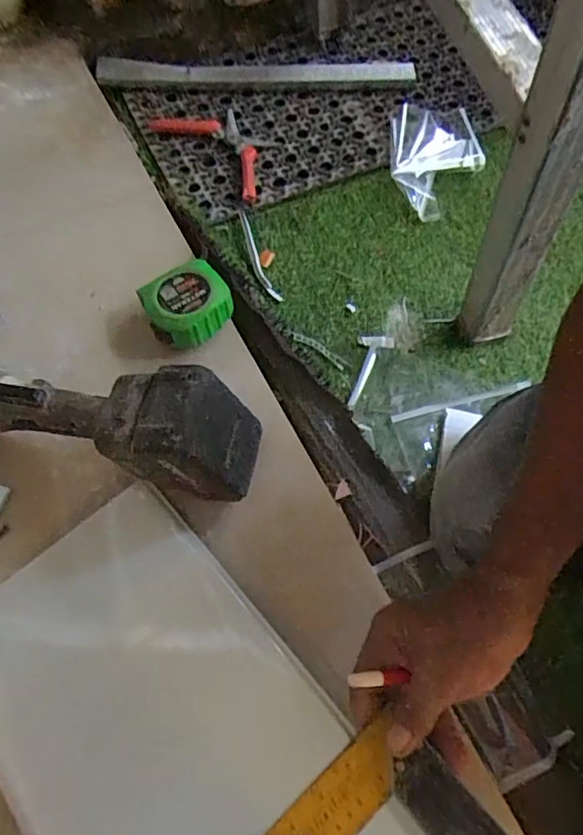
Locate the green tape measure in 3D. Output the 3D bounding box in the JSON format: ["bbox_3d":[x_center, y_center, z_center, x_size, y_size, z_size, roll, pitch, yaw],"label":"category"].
[{"bbox_3d":[-0.101,-0.109,0.553,0.085,0.045,0.078,-25,68,-12],"label":"green tape measure"}]

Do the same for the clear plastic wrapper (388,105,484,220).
[{"bbox_3d":[0.205,-0.369,0.790,0.130,0.039,0.191,6,65,1],"label":"clear plastic wrapper"}]

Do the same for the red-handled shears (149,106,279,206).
[{"bbox_3d":[-0.085,-0.366,0.753,0.101,0.018,0.194,-41,73,-18],"label":"red-handled shears"}]

